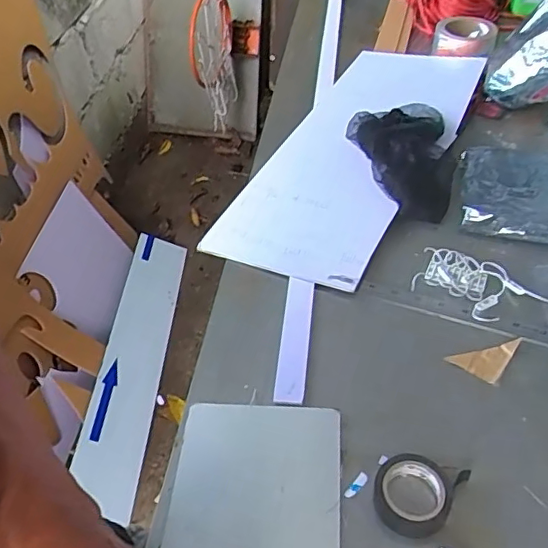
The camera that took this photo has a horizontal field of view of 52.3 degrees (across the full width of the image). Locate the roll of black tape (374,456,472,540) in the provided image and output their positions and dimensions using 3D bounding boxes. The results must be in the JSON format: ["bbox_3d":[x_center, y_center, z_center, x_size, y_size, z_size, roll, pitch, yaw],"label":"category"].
[{"bbox_3d":[0.114,0.174,0.450,0.059,0.018,0.067,25,52,26],"label":"roll of black tape"}]

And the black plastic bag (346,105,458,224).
[{"bbox_3d":[0.169,-0.161,0.739,0.136,0.052,0.205,1,46,5],"label":"black plastic bag"}]

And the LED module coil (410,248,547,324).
[{"bbox_3d":[0.220,0.014,0.597,0.129,0.017,0.076,22,51,24],"label":"LED module coil"}]

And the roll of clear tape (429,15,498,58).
[{"bbox_3d":[0.332,-0.416,0.985,0.110,0.054,0.110,-2,46,2],"label":"roll of clear tape"}]

